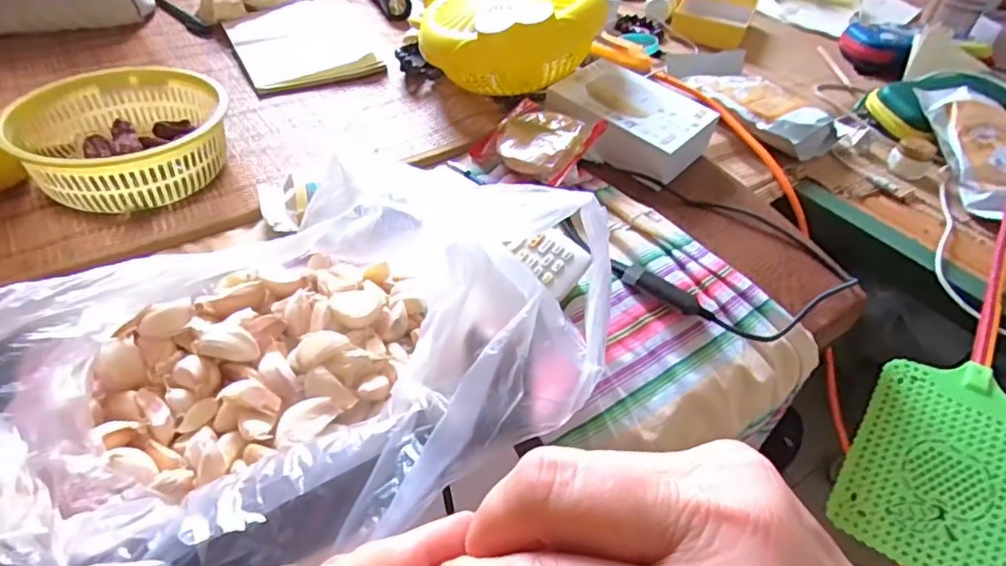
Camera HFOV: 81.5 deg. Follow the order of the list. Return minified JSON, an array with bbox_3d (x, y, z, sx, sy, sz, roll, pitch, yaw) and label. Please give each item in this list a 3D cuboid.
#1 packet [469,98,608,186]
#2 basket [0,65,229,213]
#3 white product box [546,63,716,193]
[{"bbox_3d":[0.031,-0.126,0.514,0.096,0.018,0.077,27,69,40],"label":"packet"},{"bbox_3d":[-0.303,-0.122,0.473,0.149,0.057,0.142,-16,48,-22],"label":"basket"},{"bbox_3d":[0.117,-0.151,0.547,0.137,0.050,0.090,32,49,24],"label":"white product box"}]

